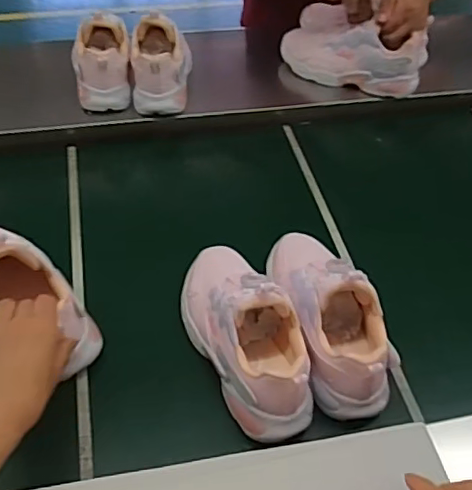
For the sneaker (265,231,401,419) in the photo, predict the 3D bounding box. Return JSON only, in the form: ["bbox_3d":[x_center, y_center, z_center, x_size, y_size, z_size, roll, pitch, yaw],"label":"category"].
[{"bbox_3d":[0.090,0.057,0.563,0.091,0.097,0.208,-11,50,-12],"label":"sneaker"}]

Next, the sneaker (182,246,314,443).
[{"bbox_3d":[0.005,0.071,0.547,0.079,0.100,0.212,-20,53,-19],"label":"sneaker"}]

